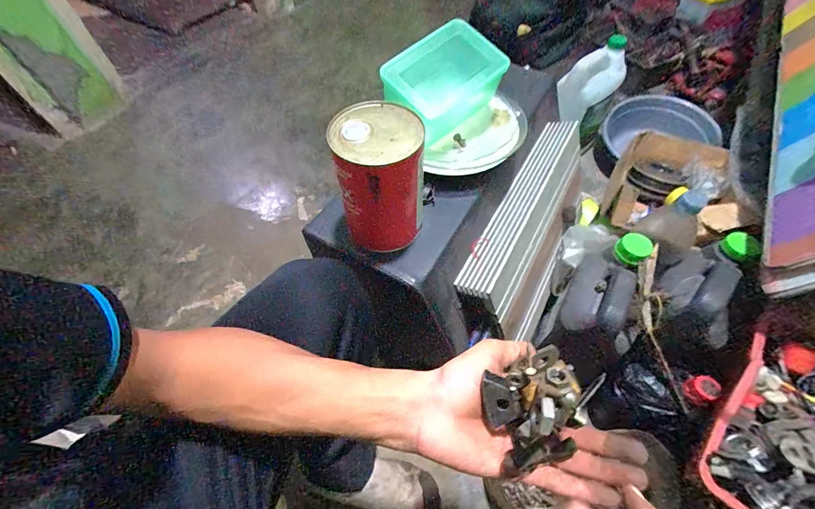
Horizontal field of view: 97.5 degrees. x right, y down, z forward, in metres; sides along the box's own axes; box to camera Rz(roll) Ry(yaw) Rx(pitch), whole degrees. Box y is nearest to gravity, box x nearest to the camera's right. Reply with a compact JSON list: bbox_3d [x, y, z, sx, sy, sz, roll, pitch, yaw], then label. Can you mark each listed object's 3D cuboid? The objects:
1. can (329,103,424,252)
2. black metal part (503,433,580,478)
[{"bbox_3d":[-0.031,-0.087,0.432,0.096,0.150,0.100,-9,57,-4],"label":"can"},{"bbox_3d":[0.094,0.143,0.258,0.046,0.006,0.016,-22,58,5],"label":"black metal part"}]

